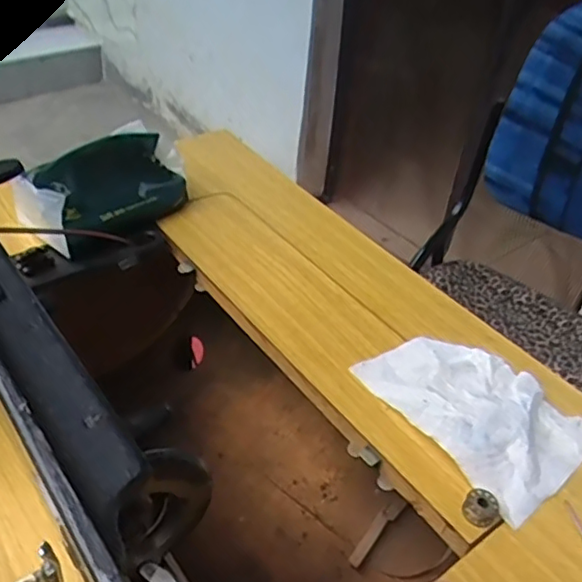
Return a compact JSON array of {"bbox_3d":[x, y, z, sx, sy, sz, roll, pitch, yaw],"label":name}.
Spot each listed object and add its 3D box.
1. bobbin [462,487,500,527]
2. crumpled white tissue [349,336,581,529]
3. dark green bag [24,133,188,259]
[{"bbox_3d":[0.123,0.138,0.399,0.021,0.012,0.024,27,45,24],"label":"bobbin"},{"bbox_3d":[0.138,0.083,0.463,0.109,0.016,0.155,-24,48,-30],"label":"crumpled white tissue"},{"bbox_3d":[-0.168,-0.096,0.590,0.152,0.074,0.063,-30,51,-35],"label":"dark green bag"}]

